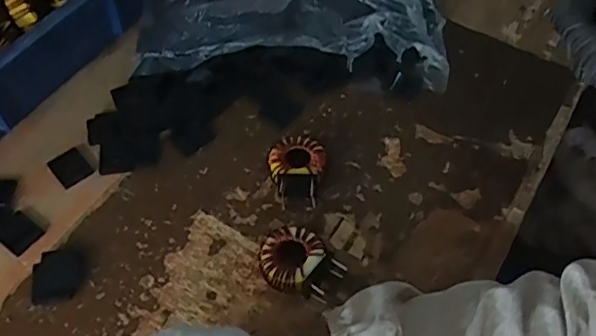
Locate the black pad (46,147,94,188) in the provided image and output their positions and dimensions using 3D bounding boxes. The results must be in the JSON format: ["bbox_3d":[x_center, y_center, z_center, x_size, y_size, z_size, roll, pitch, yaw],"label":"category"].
[{"bbox_3d":[-0.196,-0.001,0.497,0.027,0.004,0.034,-36,63,-22],"label":"black pad"}]

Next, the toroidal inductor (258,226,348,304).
[{"bbox_3d":[0.000,0.073,0.433,0.058,0.027,0.046,39,64,23],"label":"toroidal inductor"}]

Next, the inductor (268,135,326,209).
[{"bbox_3d":[-0.001,0.000,0.481,0.044,0.025,0.059,0,56,-1],"label":"inductor"}]

